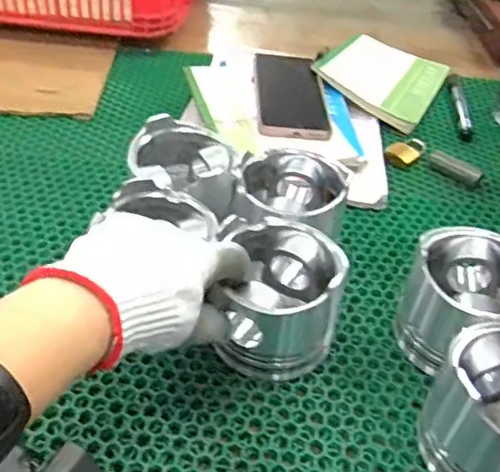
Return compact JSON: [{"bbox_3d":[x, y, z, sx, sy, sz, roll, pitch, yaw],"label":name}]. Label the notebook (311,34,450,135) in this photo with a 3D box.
[{"bbox_3d":[0.177,-0.215,0.778,0.144,0.016,0.197,32,43,6],"label":"notebook"}]

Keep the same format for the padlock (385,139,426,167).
[{"bbox_3d":[0.179,-0.096,0.654,0.058,0.010,0.031,-28,51,-30],"label":"padlock"}]

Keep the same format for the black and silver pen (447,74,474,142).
[{"bbox_3d":[0.267,-0.166,0.748,0.019,0.012,0.152,7,40,3],"label":"black and silver pen"}]

